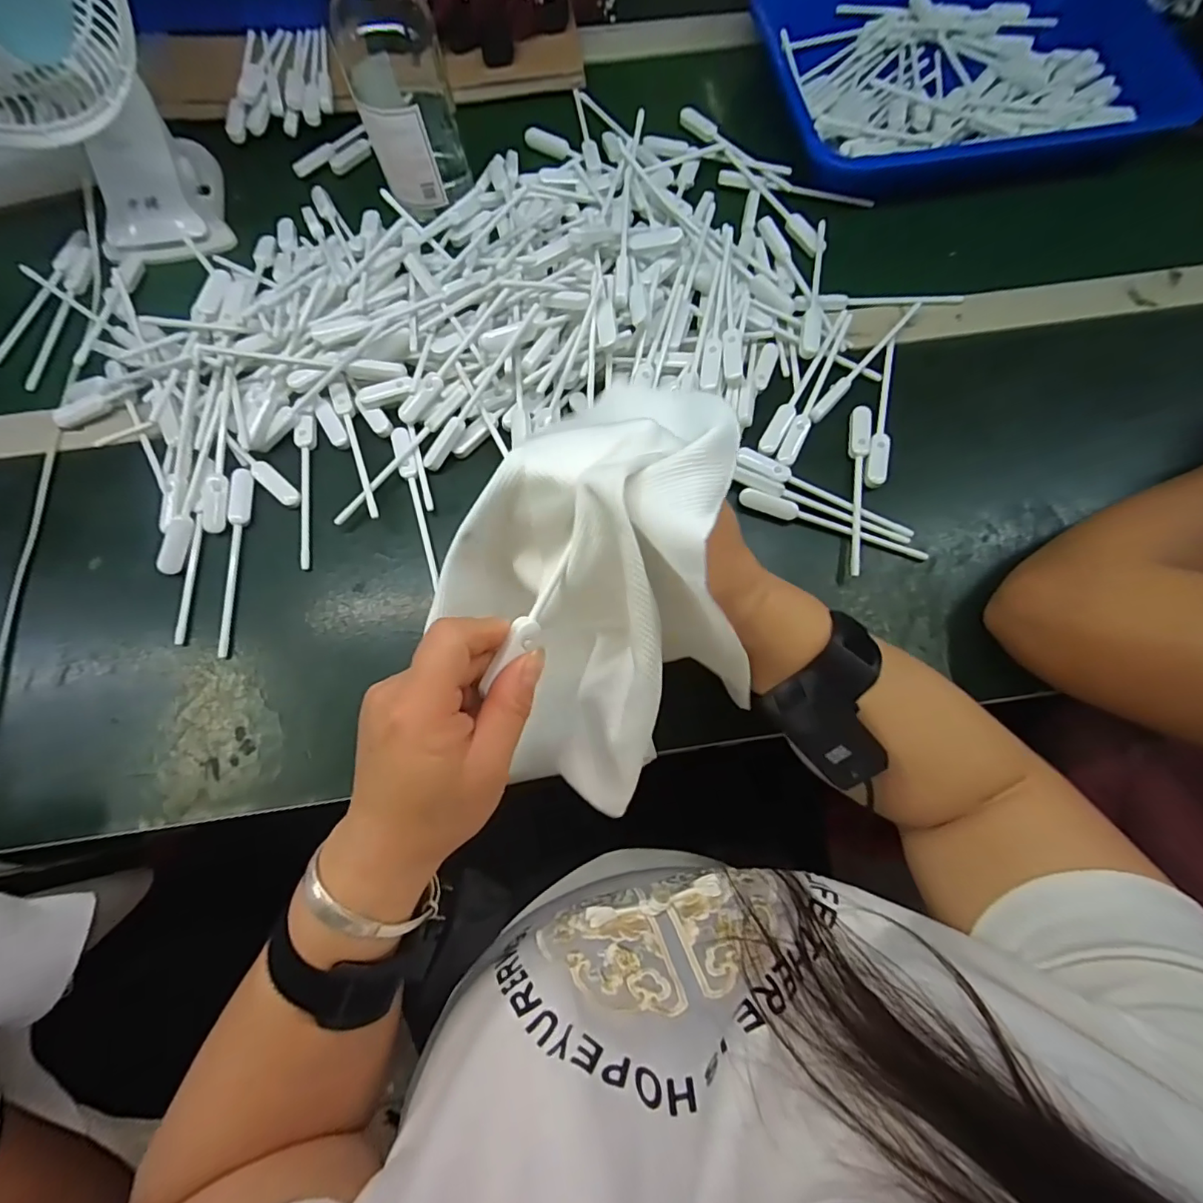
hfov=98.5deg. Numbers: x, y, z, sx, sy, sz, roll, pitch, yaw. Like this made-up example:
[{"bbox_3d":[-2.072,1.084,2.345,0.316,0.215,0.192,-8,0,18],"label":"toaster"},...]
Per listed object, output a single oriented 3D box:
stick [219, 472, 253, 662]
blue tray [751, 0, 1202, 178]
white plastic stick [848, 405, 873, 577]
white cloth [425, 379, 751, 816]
[{"bbox_3d":[-0.271,-0.031,0.379,0.014,0.009,0.140,-1,75,0],"label":"stick"},{"bbox_3d":[0.354,-0.524,0.501,0.389,0.036,0.286,-8,75,-2],"label":"blue tray"},{"bbox_3d":[0.197,-0.086,0.391,0.017,0.007,0.140,7,75,2],"label":"white plastic stick"},{"bbox_3d":[0.005,0.002,0.272,0.163,0.123,0.160,-33,77,-8],"label":"white cloth"}]

